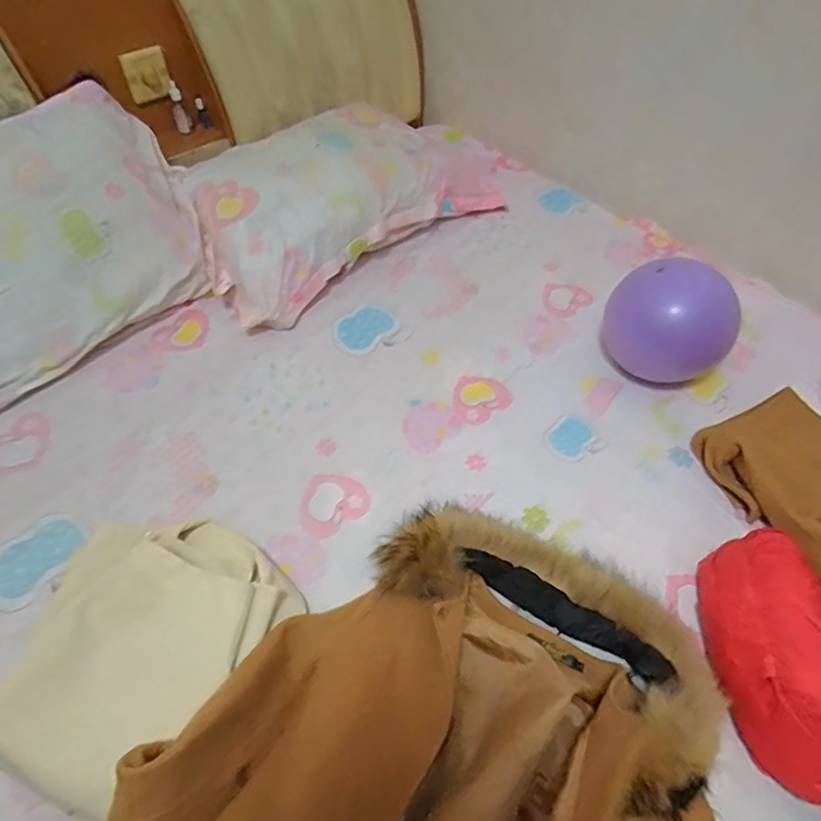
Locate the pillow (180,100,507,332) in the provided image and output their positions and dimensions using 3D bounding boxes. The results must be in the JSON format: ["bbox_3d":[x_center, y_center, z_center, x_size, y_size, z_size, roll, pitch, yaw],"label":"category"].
[{"bbox_3d":[-0.136,-0.466,1.145,0.370,0.177,0.707,38,60,25],"label":"pillow"}]

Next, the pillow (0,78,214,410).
[{"bbox_3d":[-0.650,-0.244,0.848,0.661,0.111,0.391,-42,94,-25],"label":"pillow"}]

